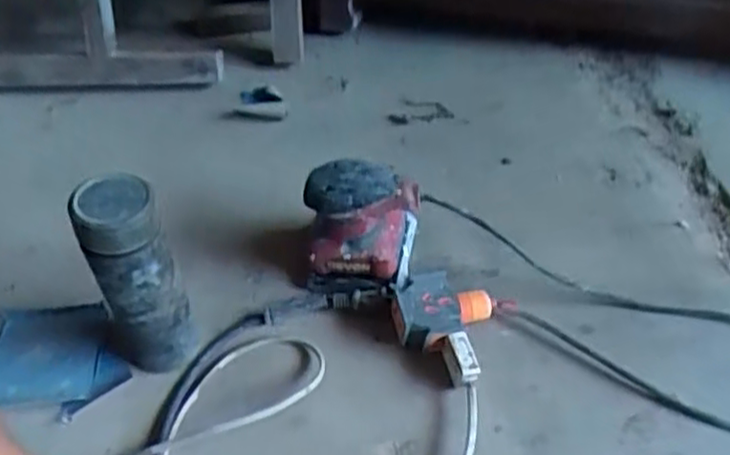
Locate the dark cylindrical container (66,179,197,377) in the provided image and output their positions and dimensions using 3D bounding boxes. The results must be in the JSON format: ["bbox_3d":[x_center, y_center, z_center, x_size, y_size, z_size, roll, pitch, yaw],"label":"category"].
[{"bbox_3d":[-0.215,0.051,0.675,0.076,0.221,0.079,-2,48,2],"label":"dark cylindrical container"}]

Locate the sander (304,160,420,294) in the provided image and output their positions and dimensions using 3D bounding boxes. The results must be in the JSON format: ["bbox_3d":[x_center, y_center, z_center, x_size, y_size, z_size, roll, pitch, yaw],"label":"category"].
[{"bbox_3d":[-0.004,0.005,0.750,0.114,0.135,0.095,5,48,8],"label":"sander"}]

